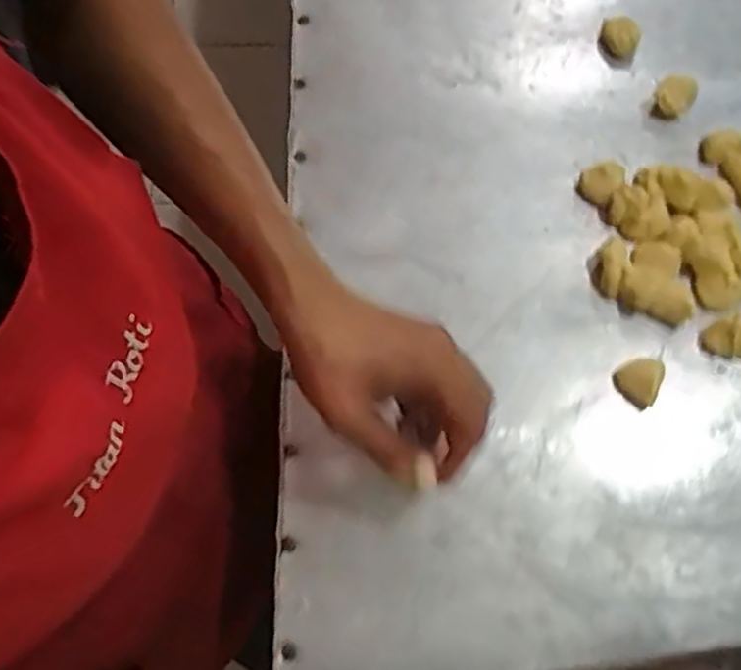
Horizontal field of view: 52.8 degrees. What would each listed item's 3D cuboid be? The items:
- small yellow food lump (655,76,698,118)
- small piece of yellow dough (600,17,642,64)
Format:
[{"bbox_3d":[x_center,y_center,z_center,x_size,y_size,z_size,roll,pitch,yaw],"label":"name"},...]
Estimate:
[{"bbox_3d":[0.259,-0.202,0.637,0.032,0.031,0.023,26,75,10],"label":"small yellow food lump"},{"bbox_3d":[0.221,-0.265,0.665,0.033,0.021,0.037,16,73,8],"label":"small piece of yellow dough"}]

